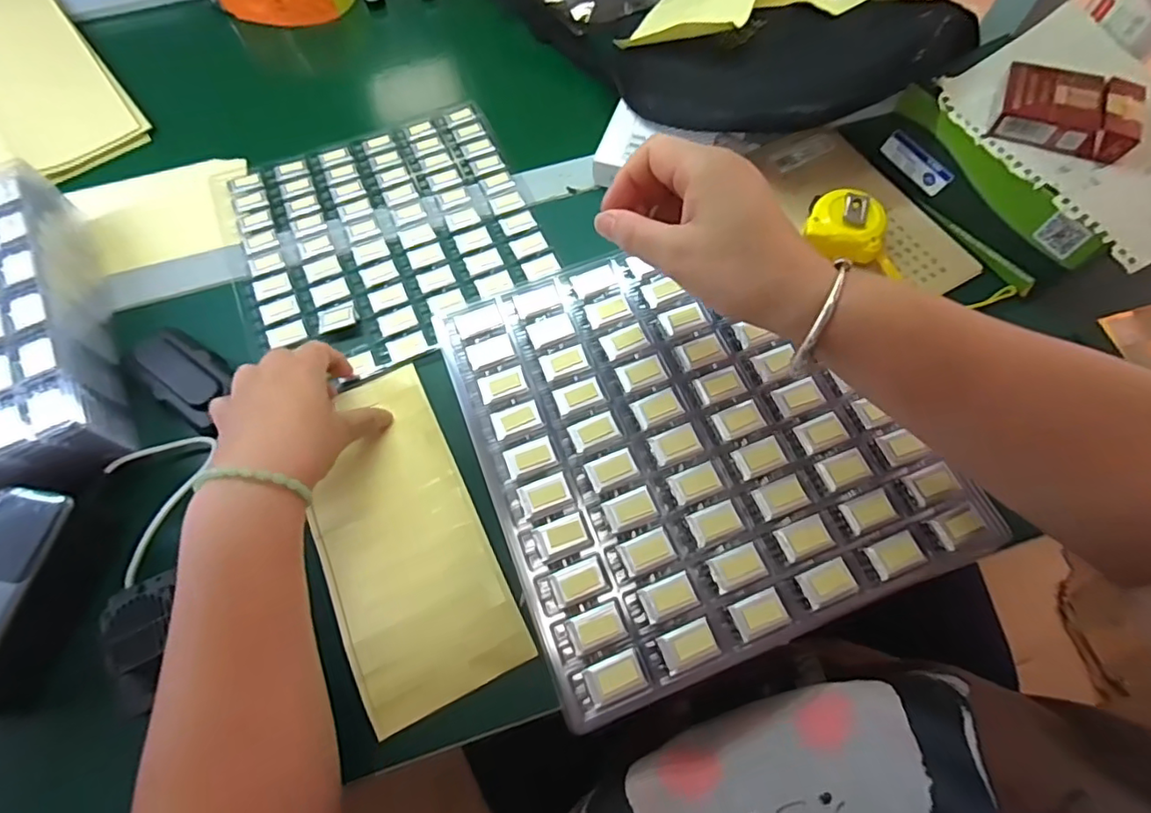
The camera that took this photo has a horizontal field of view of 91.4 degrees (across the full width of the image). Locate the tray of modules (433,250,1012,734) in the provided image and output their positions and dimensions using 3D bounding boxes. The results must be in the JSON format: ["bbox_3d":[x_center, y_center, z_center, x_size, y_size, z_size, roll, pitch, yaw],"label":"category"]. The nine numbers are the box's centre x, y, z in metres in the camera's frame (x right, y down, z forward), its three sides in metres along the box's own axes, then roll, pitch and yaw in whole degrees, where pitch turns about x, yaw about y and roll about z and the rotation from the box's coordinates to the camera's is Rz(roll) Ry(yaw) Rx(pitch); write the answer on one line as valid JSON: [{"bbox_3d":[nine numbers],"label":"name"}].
[{"bbox_3d":[0.068,0.012,0.351,0.248,0.010,0.264,-20,67,-8],"label":"tray of modules"}]

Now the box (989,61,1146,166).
[{"bbox_3d":[0.363,-0.218,0.415,0.086,0.025,0.058,20,67,10],"label":"box"}]

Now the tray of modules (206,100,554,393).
[{"bbox_3d":[-0.169,-0.151,0.495,0.256,0.007,0.251,-22,67,-9],"label":"tray of modules"}]

